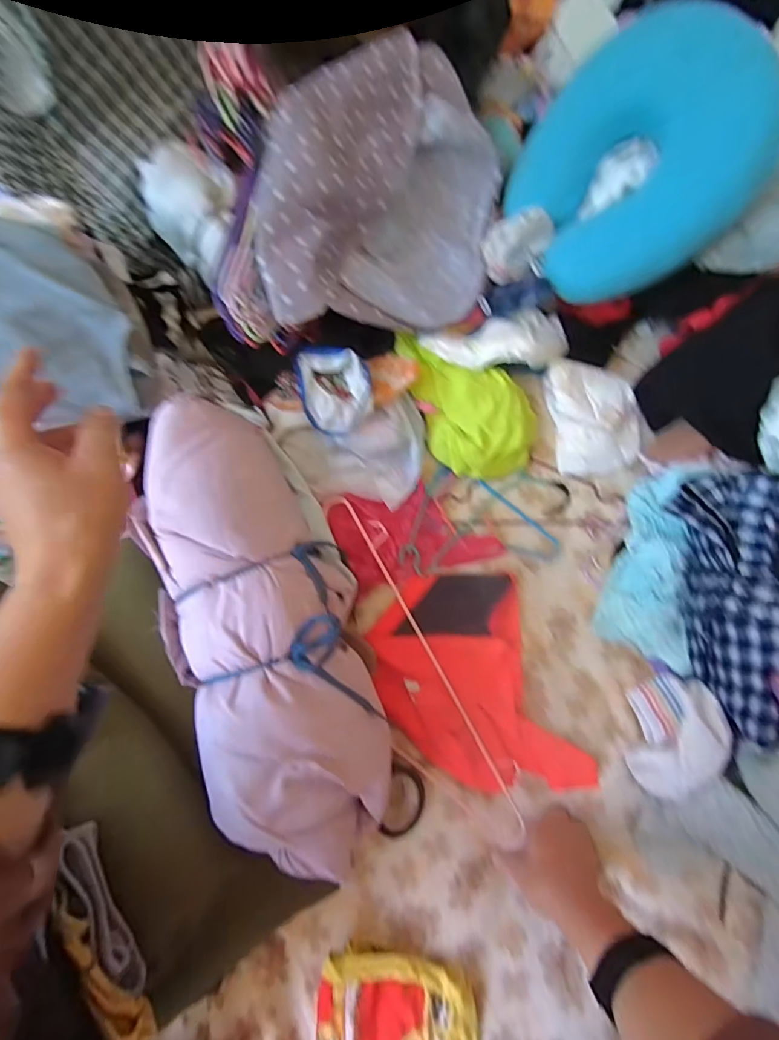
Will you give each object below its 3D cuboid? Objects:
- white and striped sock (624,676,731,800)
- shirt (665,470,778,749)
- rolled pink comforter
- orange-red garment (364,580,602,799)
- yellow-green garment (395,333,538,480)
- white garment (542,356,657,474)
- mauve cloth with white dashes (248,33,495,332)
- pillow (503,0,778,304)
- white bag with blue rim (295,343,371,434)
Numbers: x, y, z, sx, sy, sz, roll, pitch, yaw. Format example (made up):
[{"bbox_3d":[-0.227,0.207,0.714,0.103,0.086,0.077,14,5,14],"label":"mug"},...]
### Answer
[{"bbox_3d":[0.330,0.247,0.525,0.092,0.061,0.128,16,77,4],"label":"white and striped sock"},{"bbox_3d":[0.383,0.089,0.499,0.126,0.092,0.273,-1,93,0],"label":"shirt"},{"bbox_3d":[-0.132,0.100,0.478,0.185,0.119,0.461,-26,77,-6],"label":"rolled pink comforter"},{"bbox_3d":[0.098,0.206,0.556,0.202,0.023,0.274,-19,77,-4],"label":"orange-red garment"},{"bbox_3d":[0.111,-0.161,0.623,0.141,0.048,0.213,-19,77,-4],"label":"yellow-green garment"},{"bbox_3d":[0.292,-0.147,0.635,0.132,0.037,0.157,-9,76,-2],"label":"white garment"},{"bbox_3d":[0.000,-0.410,0.569,0.347,0.066,0.330,-12,102,-33],"label":"mauve cloth with white dashes"},{"bbox_3d":[0.309,-0.436,0.575,0.090,0.274,0.284,-8,71,-48],"label":"pillow"},{"bbox_3d":[-0.067,-0.161,0.575,0.085,0.051,0.095,-9,76,-2],"label":"white bag with blue rim"}]

